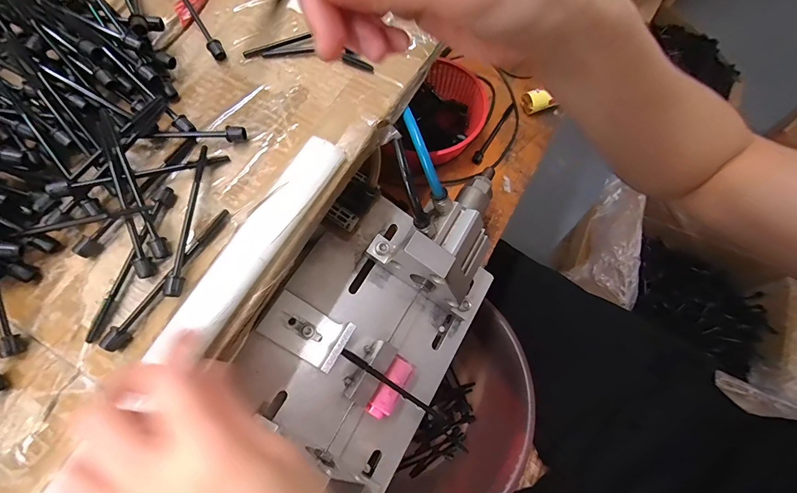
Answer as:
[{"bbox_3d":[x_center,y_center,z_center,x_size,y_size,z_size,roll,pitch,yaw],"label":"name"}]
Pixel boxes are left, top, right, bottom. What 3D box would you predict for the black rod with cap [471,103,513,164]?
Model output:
[{"bbox_3d":[0.112,-0.135,0.434,0.011,0.015,0.100,28,70,13],"label":"black rod with cap"}]

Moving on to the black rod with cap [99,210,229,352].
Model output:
[{"bbox_3d":[-0.135,0.017,0.219,0.009,0.013,0.099,31,71,14],"label":"black rod with cap"}]

